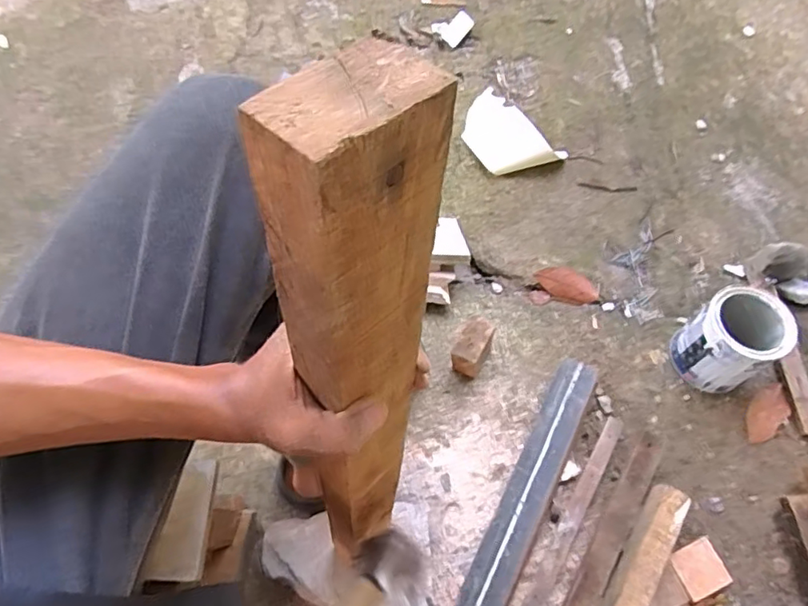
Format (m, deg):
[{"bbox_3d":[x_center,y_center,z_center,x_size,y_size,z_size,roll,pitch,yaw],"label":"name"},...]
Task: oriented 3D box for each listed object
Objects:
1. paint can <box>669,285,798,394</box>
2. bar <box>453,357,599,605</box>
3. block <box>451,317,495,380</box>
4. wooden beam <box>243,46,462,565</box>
[{"bbox_3d":[0.461,0.051,0.799,0.121,0.122,0.112,-36,71,-17],"label":"paint can"},{"bbox_3d":[0.117,0.316,0.702,0.051,0.056,0.544,27,68,10],"label":"bar"},{"bbox_3d":[0.097,0.068,0.807,0.047,0.071,0.073,25,66,9],"label":"block"},{"bbox_3d":[-0.024,0.065,0.336,0.062,0.431,0.043,-24,59,-19],"label":"wooden beam"}]

